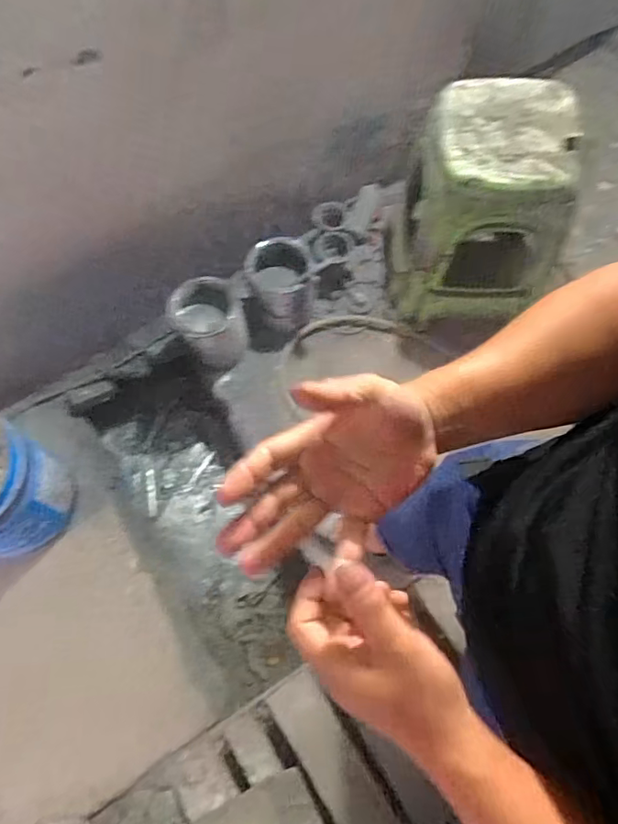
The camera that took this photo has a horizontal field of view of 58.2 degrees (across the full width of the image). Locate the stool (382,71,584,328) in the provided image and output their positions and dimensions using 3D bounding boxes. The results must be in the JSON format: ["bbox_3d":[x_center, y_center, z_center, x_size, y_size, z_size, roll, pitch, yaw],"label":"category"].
[{"bbox_3d":[0.391,-0.471,1.281,0.335,0.399,0.326,0,70,1],"label":"stool"}]

